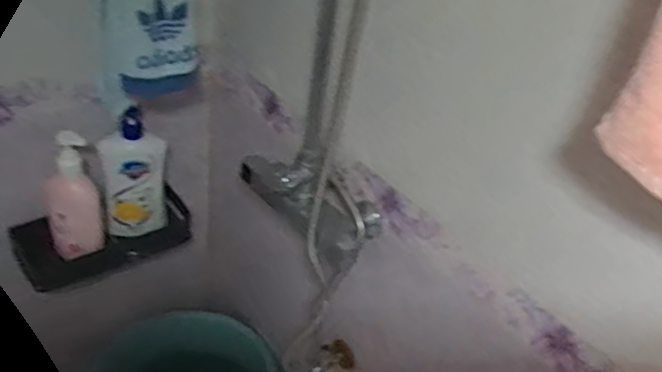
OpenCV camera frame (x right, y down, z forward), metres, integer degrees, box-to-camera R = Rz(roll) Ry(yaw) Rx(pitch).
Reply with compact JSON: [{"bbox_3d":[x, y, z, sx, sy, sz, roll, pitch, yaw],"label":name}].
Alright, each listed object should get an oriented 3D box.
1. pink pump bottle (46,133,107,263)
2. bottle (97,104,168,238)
[{"bbox_3d":[-0.435,0.020,1.118,0.083,0.249,0.038,-10,41,-23],"label":"pink pump bottle"},{"bbox_3d":[-0.349,-0.015,1.193,0.114,0.249,0.051,-6,39,-19],"label":"bottle"}]

